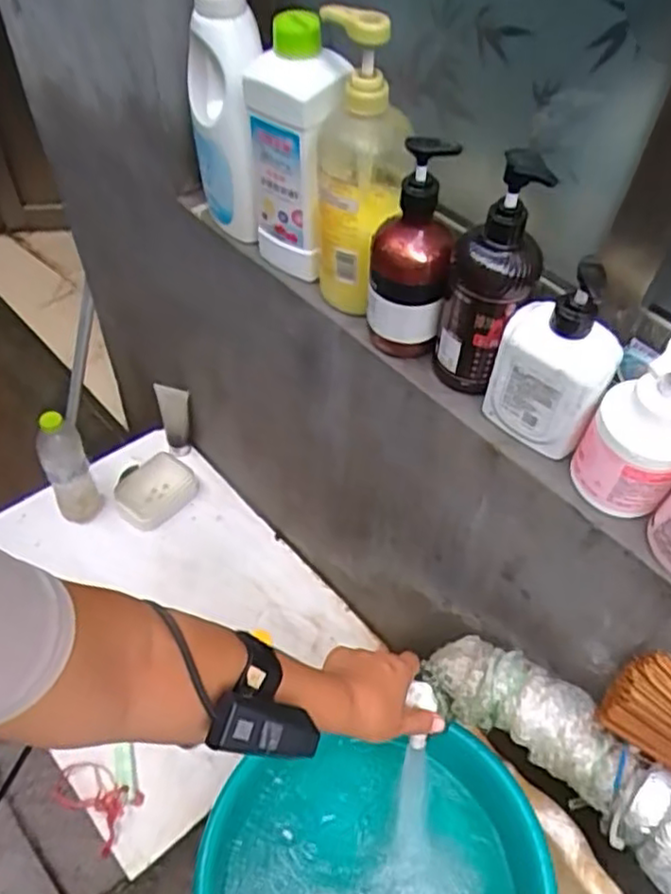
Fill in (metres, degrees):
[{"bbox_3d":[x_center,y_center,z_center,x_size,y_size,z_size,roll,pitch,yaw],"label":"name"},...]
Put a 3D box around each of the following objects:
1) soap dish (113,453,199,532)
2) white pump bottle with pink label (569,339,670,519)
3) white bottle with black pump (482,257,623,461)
[{"bbox_3d":[-0.308,0.074,1.179,0.108,0.025,0.126,43,65,4],"label":"soap dish"},{"bbox_3d":[0.234,-0.015,0.513,0.076,0.150,0.058,32,57,21],"label":"white pump bottle with pink label"},{"bbox_3d":[0.175,-0.066,0.547,0.090,0.159,0.050,35,58,23],"label":"white bottle with black pump"}]

